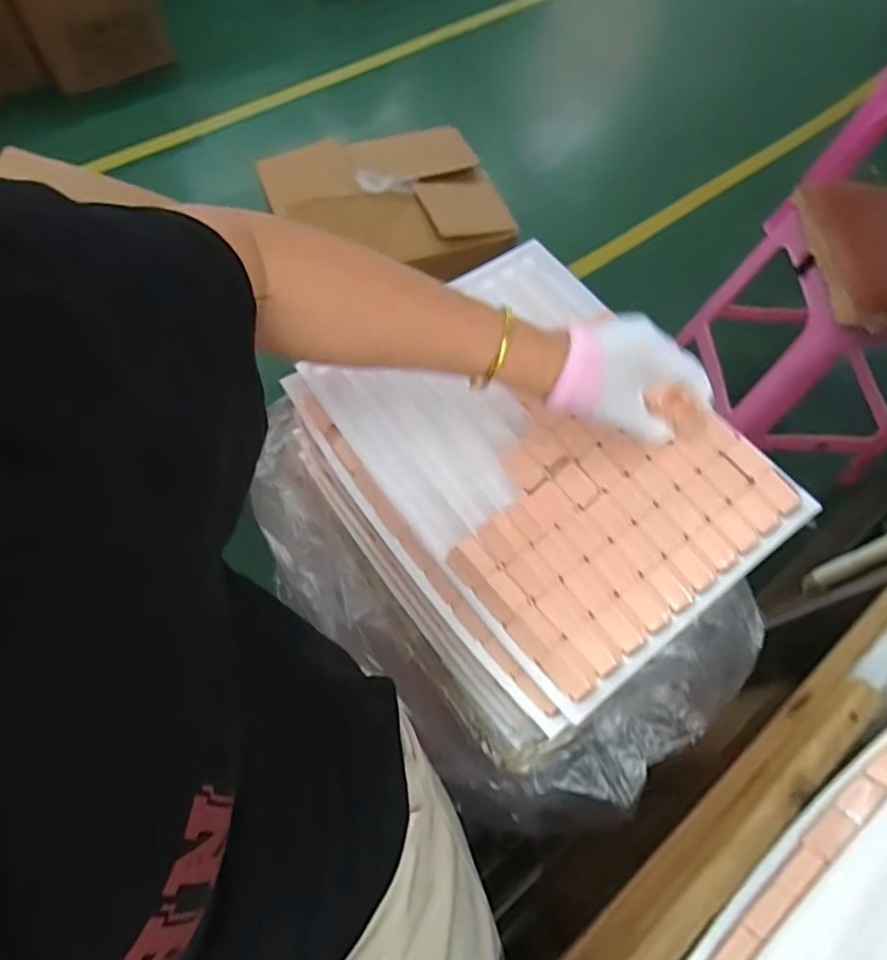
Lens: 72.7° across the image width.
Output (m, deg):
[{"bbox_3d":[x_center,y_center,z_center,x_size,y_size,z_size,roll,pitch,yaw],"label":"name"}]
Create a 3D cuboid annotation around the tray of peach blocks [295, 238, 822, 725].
[{"bbox_3d":[0.096,-0.040,0.554,0.304,0.029,0.392,-32,69,-19],"label":"tray of peach blocks"}]

